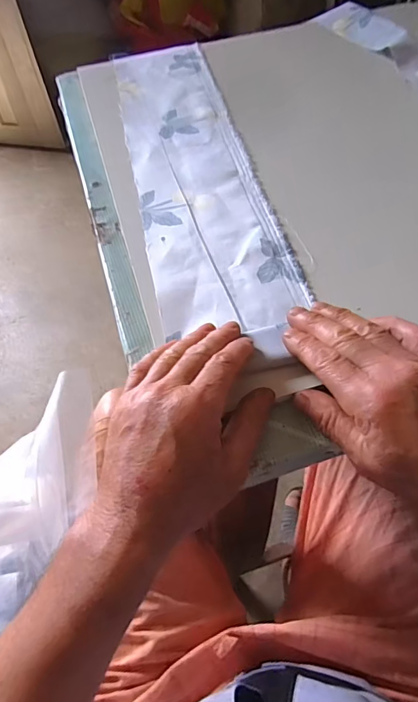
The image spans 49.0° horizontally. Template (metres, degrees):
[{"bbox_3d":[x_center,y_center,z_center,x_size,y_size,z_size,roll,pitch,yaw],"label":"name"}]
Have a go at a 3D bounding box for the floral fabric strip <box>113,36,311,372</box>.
[{"bbox_3d":[-0.021,-0.208,0.498,0.126,0.012,0.559,-12,54,-4],"label":"floral fabric strip"}]

